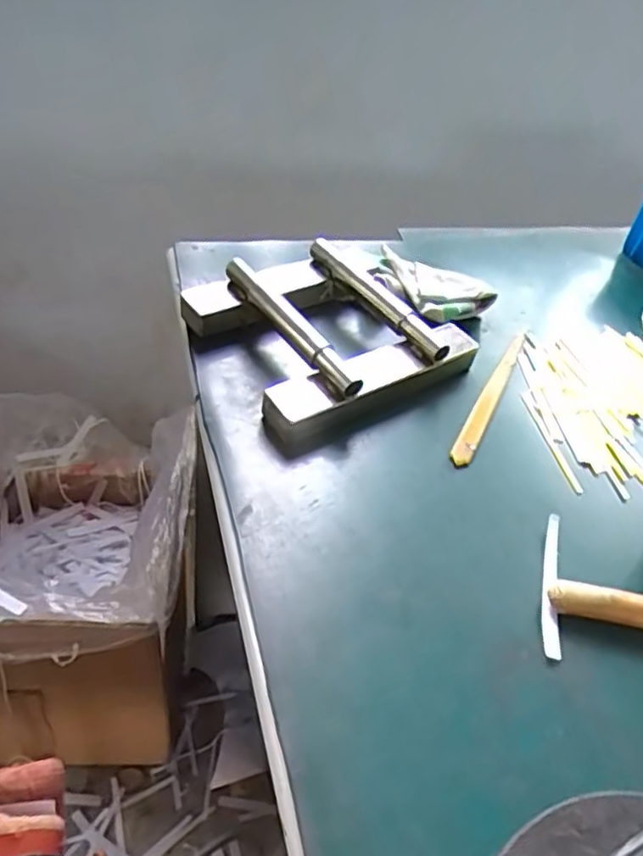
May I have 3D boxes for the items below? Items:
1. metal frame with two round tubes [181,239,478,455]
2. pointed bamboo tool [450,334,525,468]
[{"bbox_3d":[-0.002,-0.094,0.588,0.208,0.056,0.202,-25,52,-30],"label":"metal frame with two round tubes"},{"bbox_3d":[0.148,-0.032,0.579,0.016,0.006,0.197,22,45,16],"label":"pointed bamboo tool"}]

